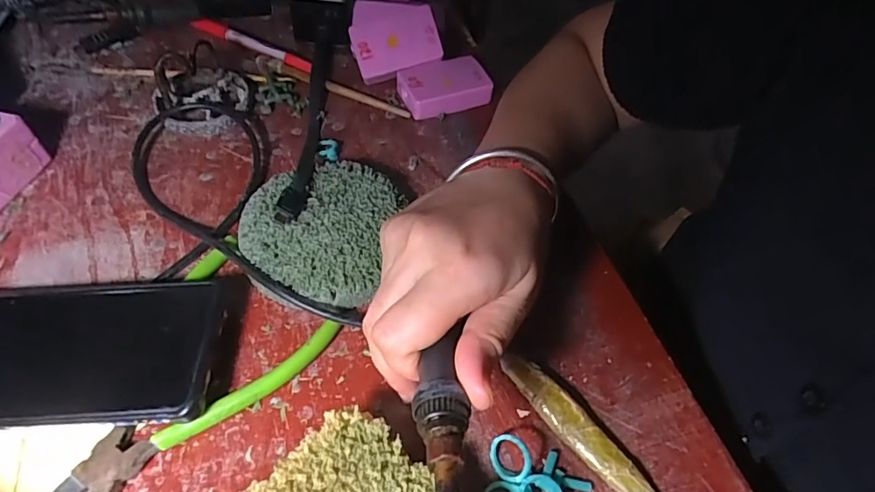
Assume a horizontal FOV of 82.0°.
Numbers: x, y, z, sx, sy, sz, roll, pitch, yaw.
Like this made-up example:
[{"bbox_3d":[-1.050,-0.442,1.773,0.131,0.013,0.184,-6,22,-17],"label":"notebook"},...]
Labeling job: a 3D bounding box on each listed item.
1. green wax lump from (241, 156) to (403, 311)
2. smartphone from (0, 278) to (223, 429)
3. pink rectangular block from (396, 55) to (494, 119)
[{"bbox_3d":[-0.074,-0.011,0.315,0.088,0.025,0.103,13,53,5],"label":"green wax lump"},{"bbox_3d":[-0.196,0.051,0.260,0.161,0.010,0.085,-3,53,-1],"label":"smartphone"},{"bbox_3d":[0.006,-0.128,0.408,0.067,0.024,0.042,-16,56,-16],"label":"pink rectangular block"}]

